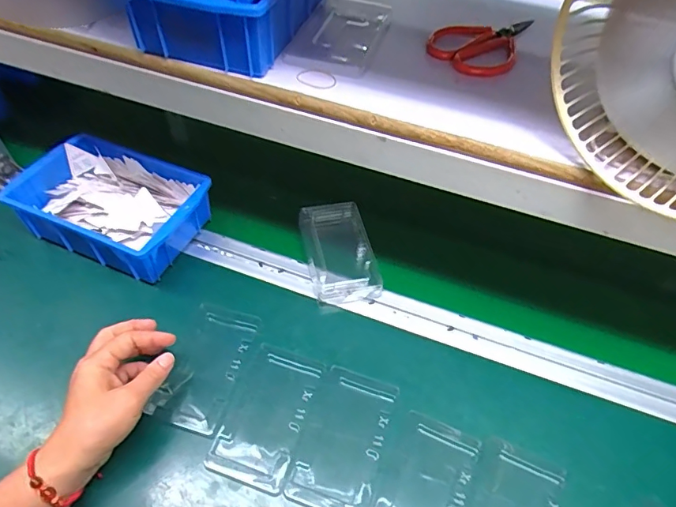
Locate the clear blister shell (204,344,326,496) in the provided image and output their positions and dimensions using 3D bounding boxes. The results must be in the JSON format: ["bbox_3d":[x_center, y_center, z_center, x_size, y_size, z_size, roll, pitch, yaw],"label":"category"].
[{"bbox_3d":[-0.067,0.153,0.454,0.071,0.012,0.127,16,51,9],"label":"clear blister shell"}]

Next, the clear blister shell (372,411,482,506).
[{"bbox_3d":[0.075,0.212,0.418,0.071,0.011,0.125,21,52,13],"label":"clear blister shell"}]

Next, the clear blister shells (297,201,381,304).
[{"bbox_3d":[0.002,-0.002,0.570,0.081,0.036,0.129,-7,51,-10],"label":"clear blister shells"}]

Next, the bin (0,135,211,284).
[{"bbox_3d":[-0.266,-0.057,0.569,0.206,0.065,0.139,19,52,12],"label":"bin"}]

